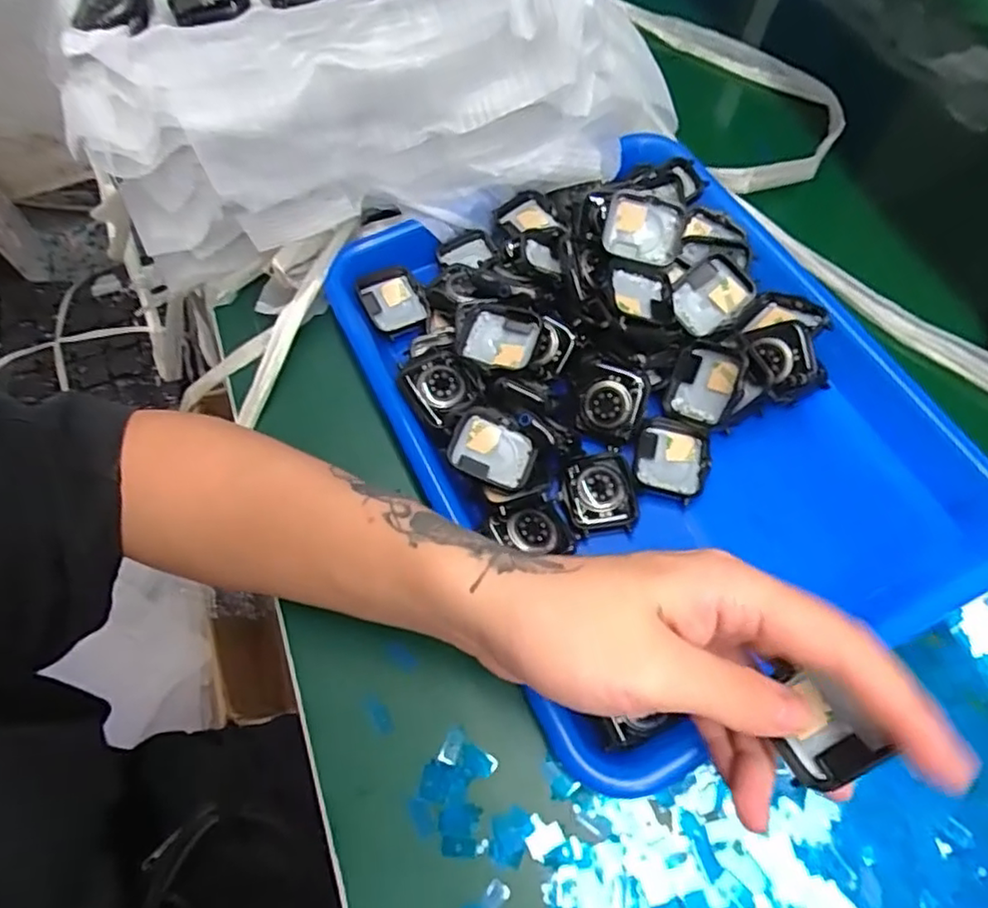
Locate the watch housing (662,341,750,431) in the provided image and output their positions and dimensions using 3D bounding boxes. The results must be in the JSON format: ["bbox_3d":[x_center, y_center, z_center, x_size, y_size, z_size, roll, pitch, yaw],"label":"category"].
[{"bbox_3d":[0.113,-0.036,0.344,0.038,0.015,0.045,17,95,33],"label":"watch housing"}]

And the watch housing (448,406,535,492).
[{"bbox_3d":[0.000,-0.001,0.331,0.042,0.016,0.035,22,66,14],"label":"watch housing"}]

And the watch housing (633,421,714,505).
[{"bbox_3d":[0.094,0.004,0.343,0.036,0.008,0.042,12,64,9],"label":"watch housing"}]

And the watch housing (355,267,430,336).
[{"bbox_3d":[-0.062,-0.095,0.403,0.036,0.017,0.044,-28,65,-11],"label":"watch housing"}]

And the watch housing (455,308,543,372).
[{"bbox_3d":[0.003,-0.063,0.356,0.044,0.017,0.033,8,67,7],"label":"watch housing"}]

